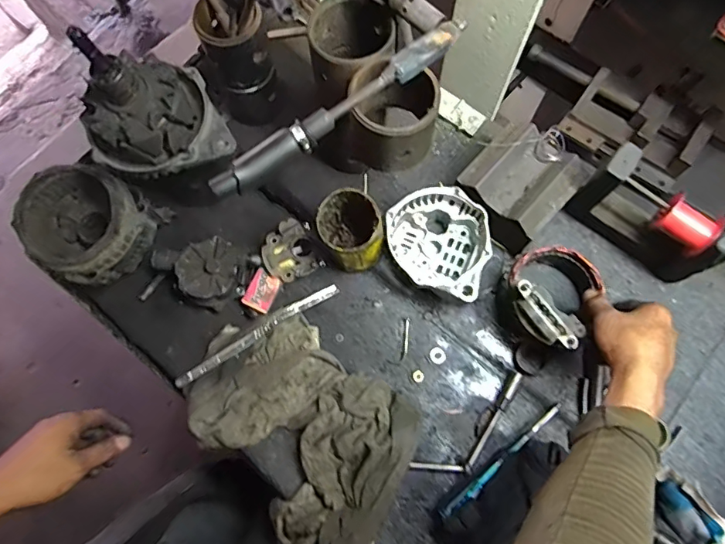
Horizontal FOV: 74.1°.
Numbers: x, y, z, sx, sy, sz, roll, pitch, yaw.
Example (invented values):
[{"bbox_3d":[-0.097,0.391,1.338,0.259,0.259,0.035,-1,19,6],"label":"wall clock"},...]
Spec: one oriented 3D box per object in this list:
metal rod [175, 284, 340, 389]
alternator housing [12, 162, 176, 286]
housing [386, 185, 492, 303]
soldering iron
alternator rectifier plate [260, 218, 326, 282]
[{"bbox_3d":[-0.136,0.080,0.625,0.234,0.011,0.017,-31,78,-7],"label":"metal rod"},{"bbox_3d":[-0.349,-0.055,0.618,0.132,0.104,0.133,18,77,5],"label":"alternator housing"},{"bbox_3d":[0.094,-0.028,0.609,0.122,0.076,0.151,-4,76,-1],"label":"housing"},{"bbox_3d":[-0.021,-0.151,0.443,0.269,0.024,0.029,-35,75,-9],"label":"soldering iron"},{"bbox_3d":[-0.097,-0.028,0.637,0.071,0.016,0.073,0,76,0],"label":"alternator rectifier plate"}]

